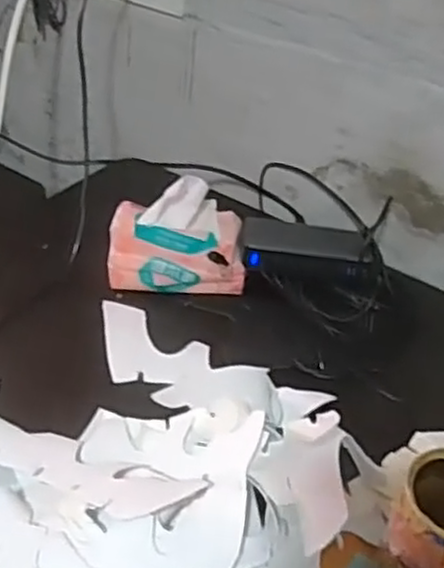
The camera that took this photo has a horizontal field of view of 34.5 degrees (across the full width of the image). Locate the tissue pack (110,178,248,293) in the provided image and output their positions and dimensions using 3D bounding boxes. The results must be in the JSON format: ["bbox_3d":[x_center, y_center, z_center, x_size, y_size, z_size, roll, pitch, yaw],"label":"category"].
[{"bbox_3d":[-0.046,-0.052,0.721,0.132,0.068,0.116,-1,42,-5],"label":"tissue pack"}]

